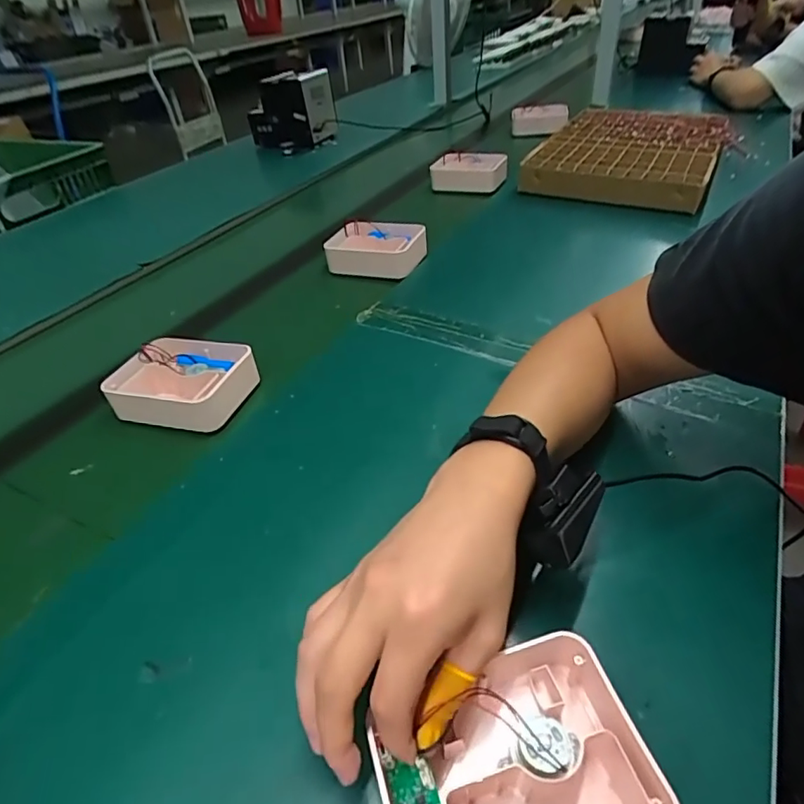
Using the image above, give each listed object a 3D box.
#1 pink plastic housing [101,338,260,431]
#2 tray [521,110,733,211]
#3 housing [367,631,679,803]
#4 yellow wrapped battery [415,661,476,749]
[{"bbox_3d":[-0.228,-0.024,0.552,0.127,0.041,0.099,9,38,10],"label":"pink plastic housing"},{"bbox_3d":[0.437,-0.481,1.014,0.294,0.052,0.463,20,42,23],"label":"tray"},{"bbox_3d":[0.055,0.184,0.269,0.129,0.040,0.105,-15,40,-10],"label":"housing"},{"bbox_3d":[0.019,0.149,0.258,0.015,0.011,0.039,23,86,31],"label":"yellow wrapped battery"}]

